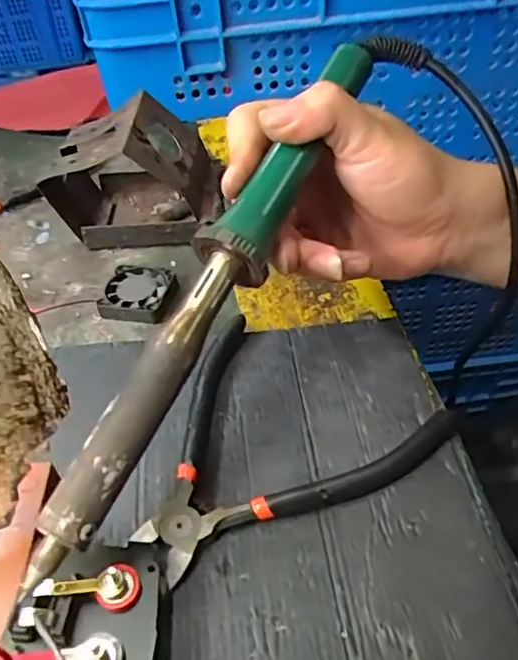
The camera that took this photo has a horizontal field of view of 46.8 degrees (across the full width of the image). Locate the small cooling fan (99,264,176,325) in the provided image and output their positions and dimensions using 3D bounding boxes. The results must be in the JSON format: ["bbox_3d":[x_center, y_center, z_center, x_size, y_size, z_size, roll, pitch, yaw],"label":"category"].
[{"bbox_3d":[-0.074,-0.023,0.371,0.043,0.009,0.040,6,46,12],"label":"small cooling fan"}]

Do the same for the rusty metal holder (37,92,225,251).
[{"bbox_3d":[-0.083,-0.106,0.406,0.106,0.081,0.072,2,45,8],"label":"rusty metal holder"}]

